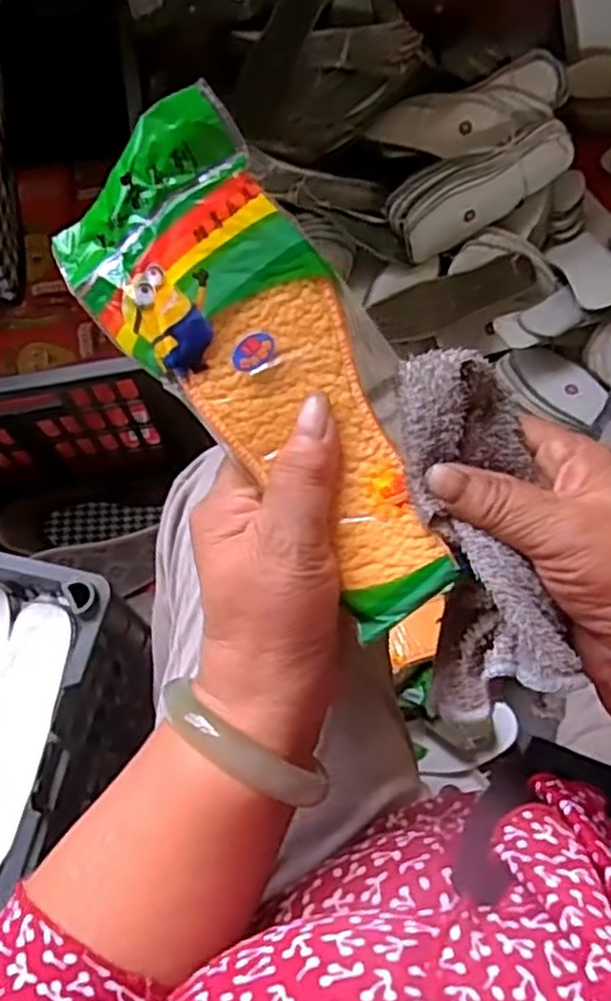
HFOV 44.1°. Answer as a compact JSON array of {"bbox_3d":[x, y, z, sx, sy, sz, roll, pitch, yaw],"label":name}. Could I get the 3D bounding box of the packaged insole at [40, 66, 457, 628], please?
[{"bbox_3d":[-0.012,-0.048,0.295,0.079,0.031,0.205,-35,90,-10],"label":"packaged insole"}]

